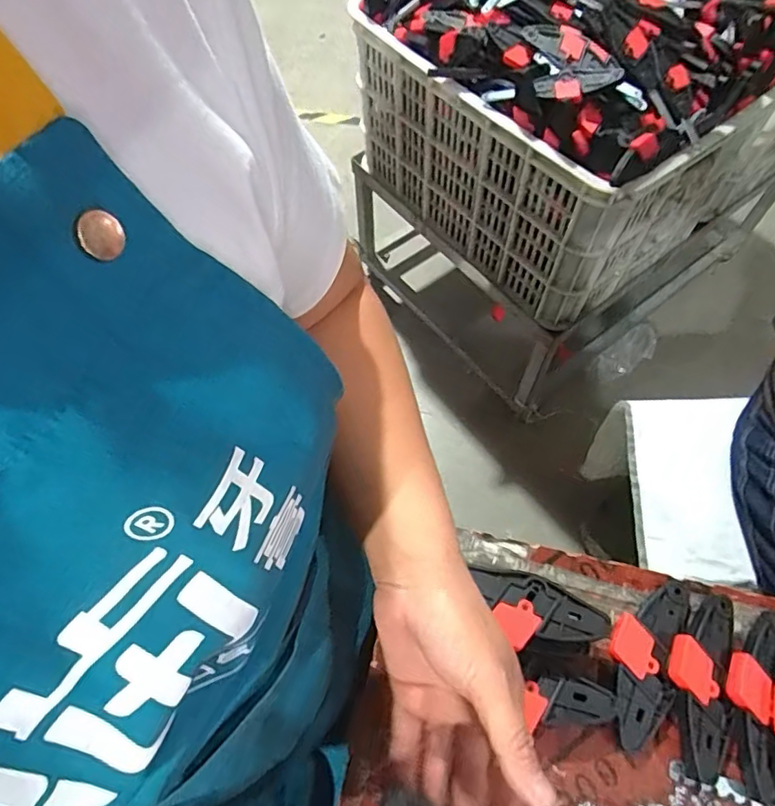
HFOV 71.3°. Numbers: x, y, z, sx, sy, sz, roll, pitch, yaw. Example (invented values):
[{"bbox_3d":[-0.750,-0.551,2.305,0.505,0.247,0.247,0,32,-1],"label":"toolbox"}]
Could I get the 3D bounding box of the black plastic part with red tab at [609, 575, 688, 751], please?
[{"bbox_3d":[0.193,0.190,0.406,0.045,0.018,0.124,22,65,12],"label":"black plastic part with red tab"}]

